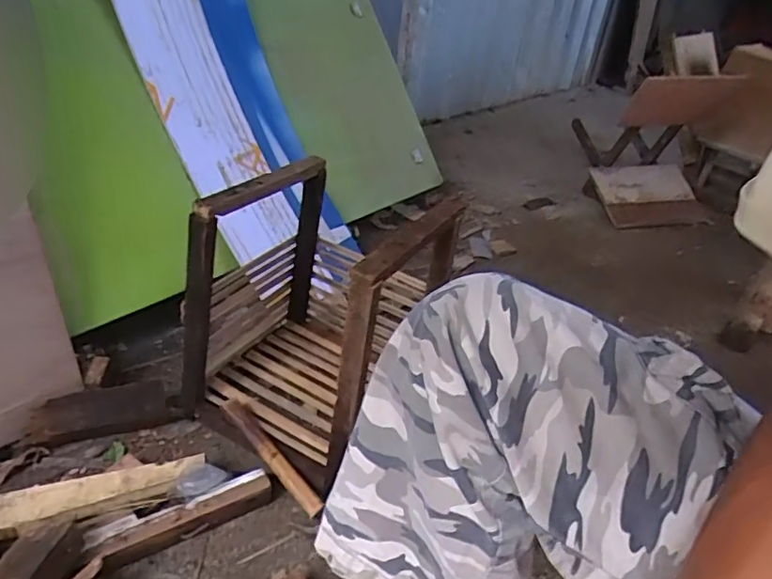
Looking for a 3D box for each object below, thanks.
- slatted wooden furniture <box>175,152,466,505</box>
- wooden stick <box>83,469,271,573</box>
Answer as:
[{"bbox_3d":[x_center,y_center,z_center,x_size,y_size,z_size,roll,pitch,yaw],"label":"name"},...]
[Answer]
[{"bbox_3d":[-0.101,0.037,0.877,0.314,0.380,0.326,25,37,26],"label":"slatted wooden furniture"},{"bbox_3d":[-0.259,0.297,0.749,0.228,0.049,0.044,-16,38,-31],"label":"wooden stick"}]

